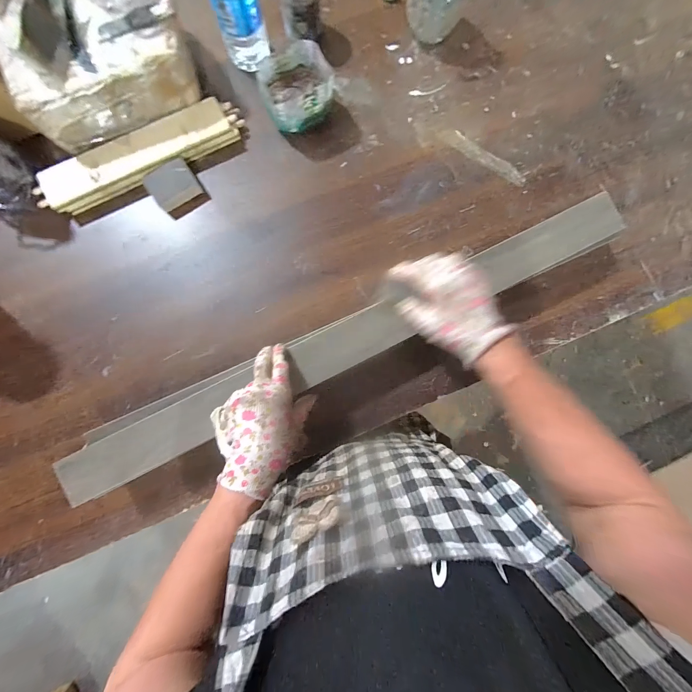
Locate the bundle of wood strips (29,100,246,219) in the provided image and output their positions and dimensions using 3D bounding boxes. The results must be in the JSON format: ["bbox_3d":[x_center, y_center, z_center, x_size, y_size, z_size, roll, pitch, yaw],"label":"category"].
[{"bbox_3d":[-0.315,-0.293,0.466,0.322,0.033,0.069,-25,90,-4],"label":"bundle of wood strips"}]

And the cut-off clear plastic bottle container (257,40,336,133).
[{"bbox_3d":[-0.077,-0.388,0.463,0.109,0.067,0.085,-27,90,-4],"label":"cut-off clear plastic bottle container"}]

